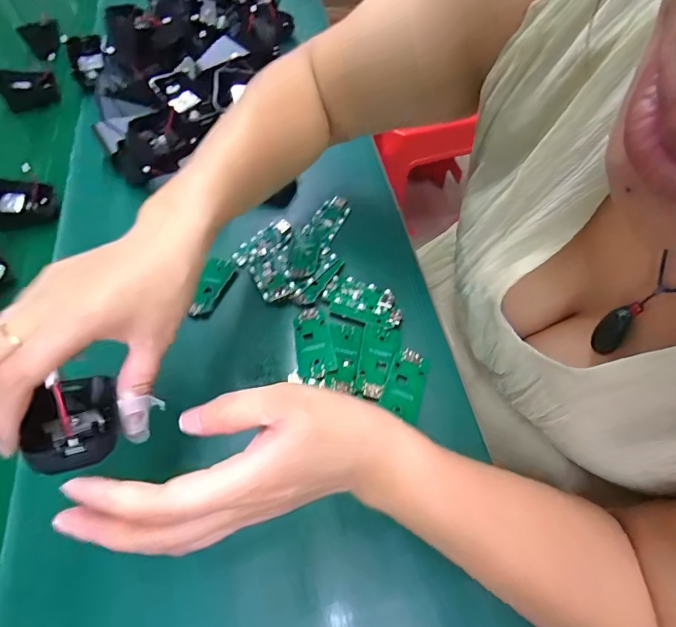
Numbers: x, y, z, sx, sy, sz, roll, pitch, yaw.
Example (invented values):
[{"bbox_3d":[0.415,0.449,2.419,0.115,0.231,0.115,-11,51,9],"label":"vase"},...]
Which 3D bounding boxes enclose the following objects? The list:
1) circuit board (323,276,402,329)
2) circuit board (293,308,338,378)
[{"bbox_3d":[0.022,-0.012,0.366,0.072,0.006,0.039,21,63,12],"label":"circuit board"},{"bbox_3d":[-0.020,0.024,0.346,0.031,0.006,0.063,-12,56,-1],"label":"circuit board"}]

